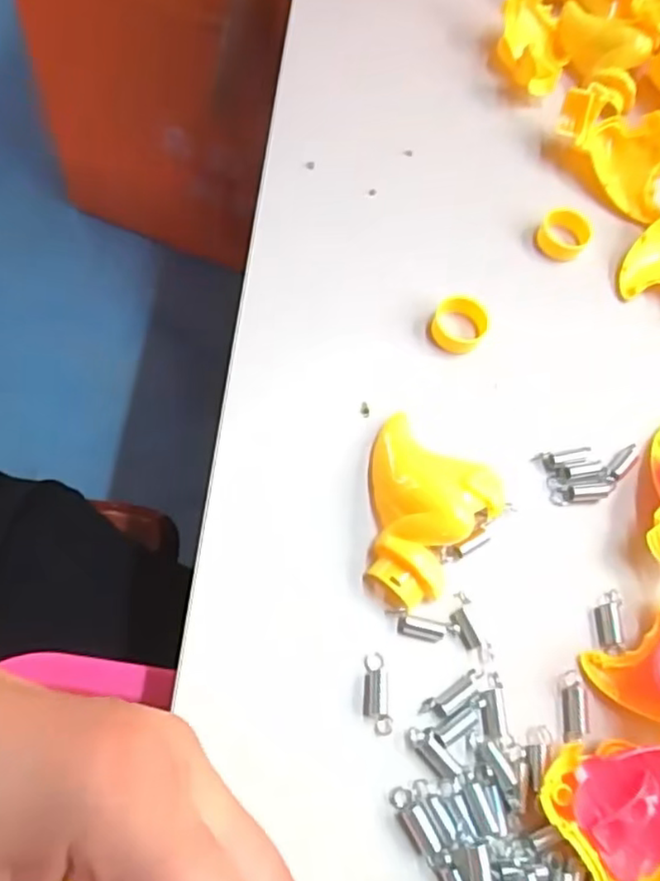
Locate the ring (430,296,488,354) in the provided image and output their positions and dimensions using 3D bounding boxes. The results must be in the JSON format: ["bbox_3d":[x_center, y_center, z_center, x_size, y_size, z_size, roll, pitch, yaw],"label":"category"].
[{"bbox_3d":[0.060,-0.053,0.306,0.024,0.015,0.023,3,66,-7],"label":"ring"}]

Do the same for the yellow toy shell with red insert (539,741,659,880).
[{"bbox_3d":[0.108,0.128,0.219,0.065,0.017,0.058,-16,70,-15],"label":"yellow toy shell with red insert"}]

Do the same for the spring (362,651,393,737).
[{"bbox_3d":[0.017,0.093,0.240,0.010,0.009,0.028,-2,67,-9],"label":"spring"}]

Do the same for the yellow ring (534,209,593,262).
[{"bbox_3d":[0.118,-0.104,0.332,0.025,0.014,0.022,39,67,9],"label":"yellow ring"}]

